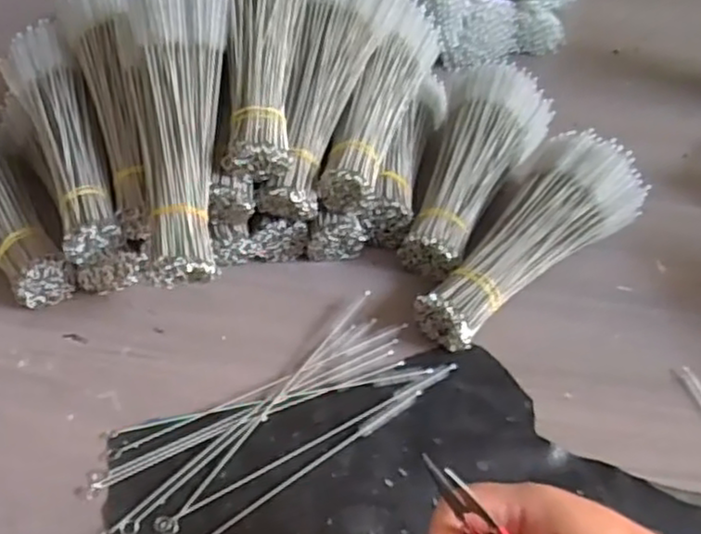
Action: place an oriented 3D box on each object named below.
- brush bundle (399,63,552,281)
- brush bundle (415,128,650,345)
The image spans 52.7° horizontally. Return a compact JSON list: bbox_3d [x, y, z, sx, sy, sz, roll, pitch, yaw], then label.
[{"bbox_3d":[0.115,-0.092,0.640,0.094,0.070,0.226,16,49,11],"label":"brush bundle"},{"bbox_3d":[0.154,-0.019,0.582,0.089,0.076,0.230,32,54,24],"label":"brush bundle"}]

